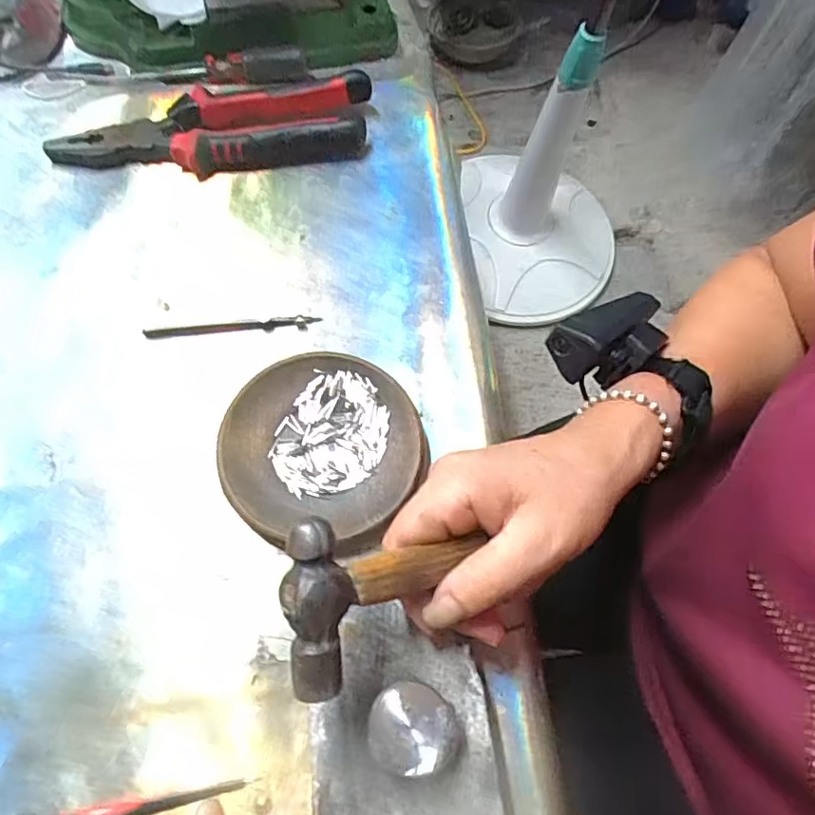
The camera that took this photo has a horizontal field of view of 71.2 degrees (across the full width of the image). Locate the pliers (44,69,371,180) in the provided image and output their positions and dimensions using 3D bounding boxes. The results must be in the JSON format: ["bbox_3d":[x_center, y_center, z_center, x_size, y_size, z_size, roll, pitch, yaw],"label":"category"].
[{"bbox_3d":[-0.137,-0.199,0.405,0.218,0.031,0.060,-8,69,-8],"label":"pliers"}]

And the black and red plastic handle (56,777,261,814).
[{"bbox_3d":[-0.126,0.184,0.261,0.108,0.004,0.009,-5,68,-7],"label":"black and red plastic handle"}]

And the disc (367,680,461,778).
[{"bbox_3d":[0.002,0.136,0.242,0.036,0.022,0.033,2,68,-4],"label":"disc"}]

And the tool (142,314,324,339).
[{"bbox_3d":[-0.110,-0.052,0.360,0.107,0.004,0.009,-3,68,-6],"label":"tool"}]

